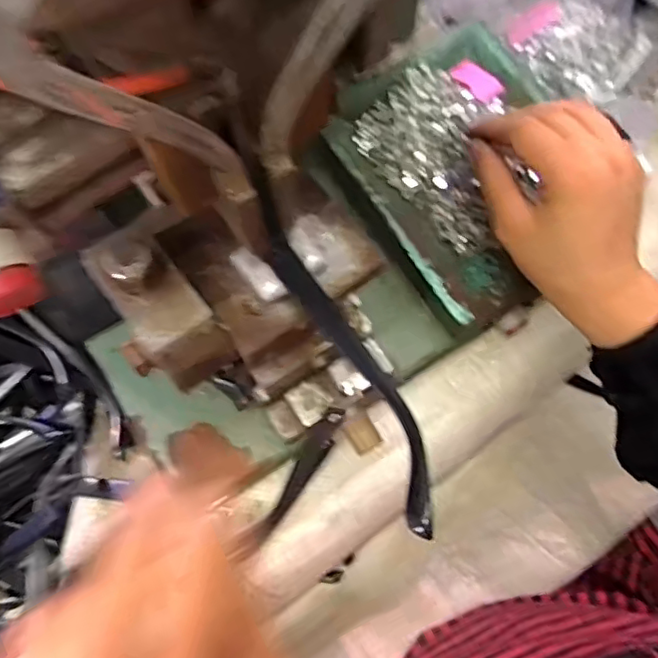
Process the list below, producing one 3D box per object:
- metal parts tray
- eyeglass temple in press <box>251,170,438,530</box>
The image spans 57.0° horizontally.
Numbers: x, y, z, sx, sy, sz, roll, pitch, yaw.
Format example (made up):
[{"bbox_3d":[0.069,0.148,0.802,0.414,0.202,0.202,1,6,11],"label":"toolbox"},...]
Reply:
[{"bbox_3d":[0.105,-0.119,0.449,0.175,0.034,0.202,-32,79,-8],"label":"metal parts tray"},{"bbox_3d":[0.001,-0.001,0.253,0.020,0.018,0.178,-26,64,-7],"label":"eyeglass temple in press"}]

